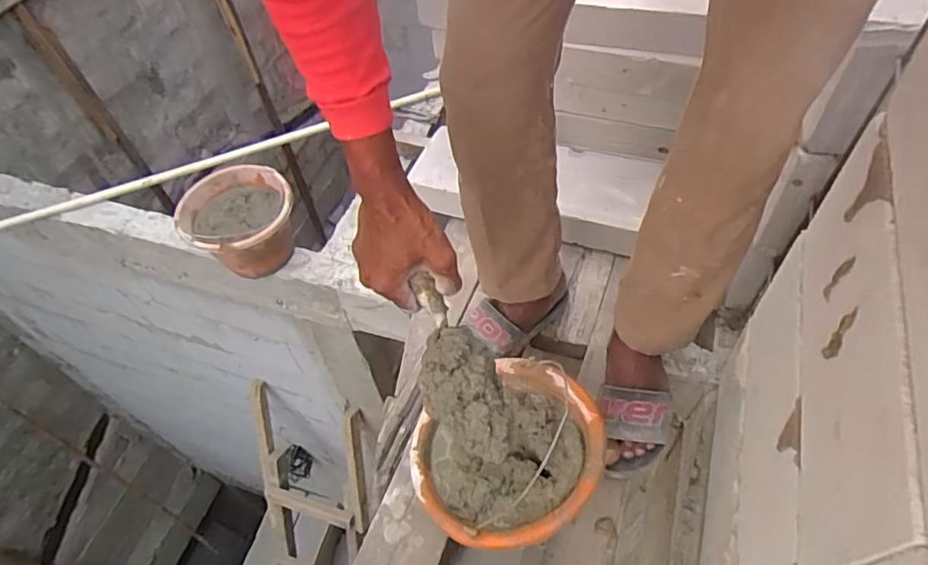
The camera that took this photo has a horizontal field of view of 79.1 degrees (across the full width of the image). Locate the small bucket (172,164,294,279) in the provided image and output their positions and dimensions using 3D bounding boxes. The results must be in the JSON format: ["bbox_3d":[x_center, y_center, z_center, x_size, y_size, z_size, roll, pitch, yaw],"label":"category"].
[{"bbox_3d":[-0.507,-0.131,1.299,0.265,0.147,0.246,-3,53,4],"label":"small bucket"}]

